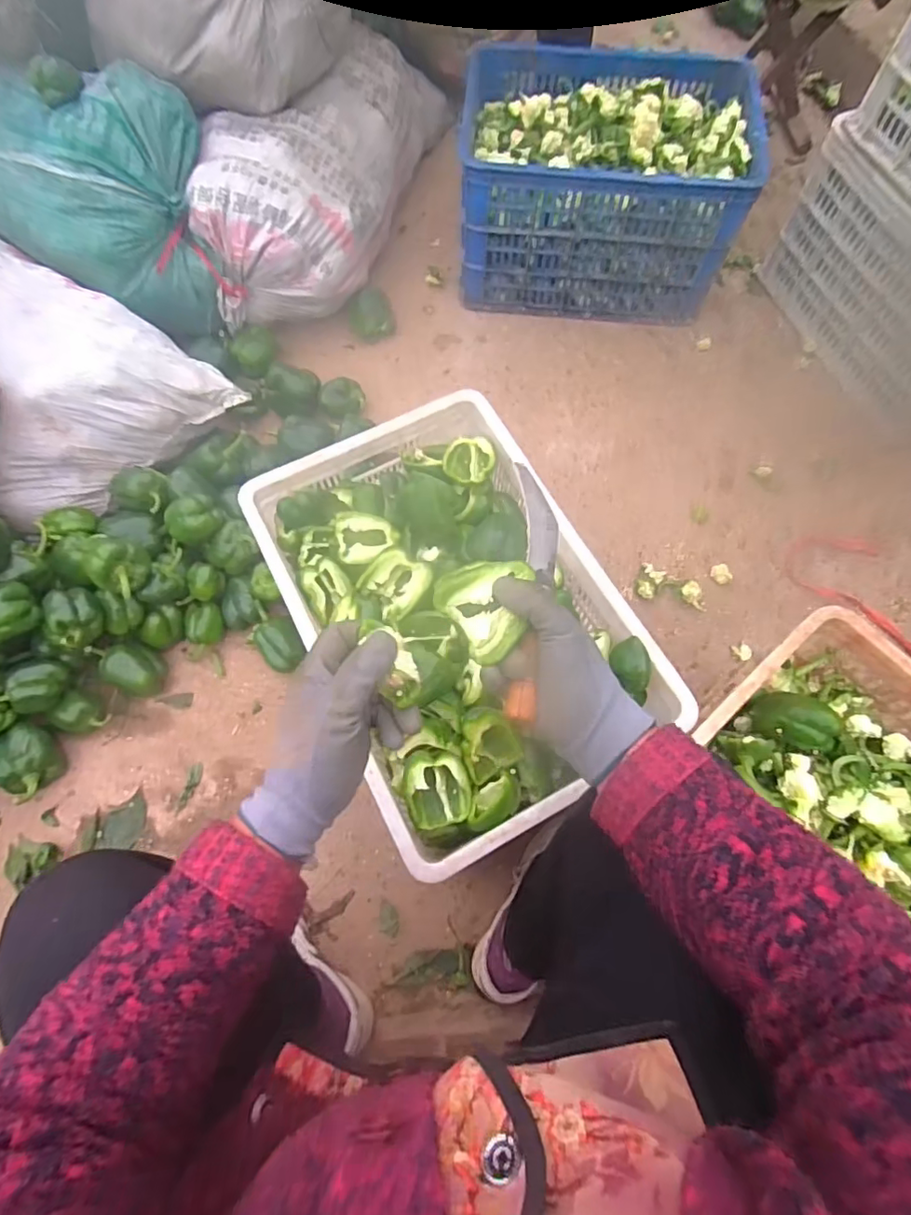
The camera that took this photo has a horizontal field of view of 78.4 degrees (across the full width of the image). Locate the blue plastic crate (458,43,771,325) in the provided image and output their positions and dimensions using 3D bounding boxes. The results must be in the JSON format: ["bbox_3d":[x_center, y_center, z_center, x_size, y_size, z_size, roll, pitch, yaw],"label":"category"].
[{"bbox_3d":[0.278,-0.848,1.127,0.500,0.294,0.370,5,69,1],"label":"blue plastic crate"}]

